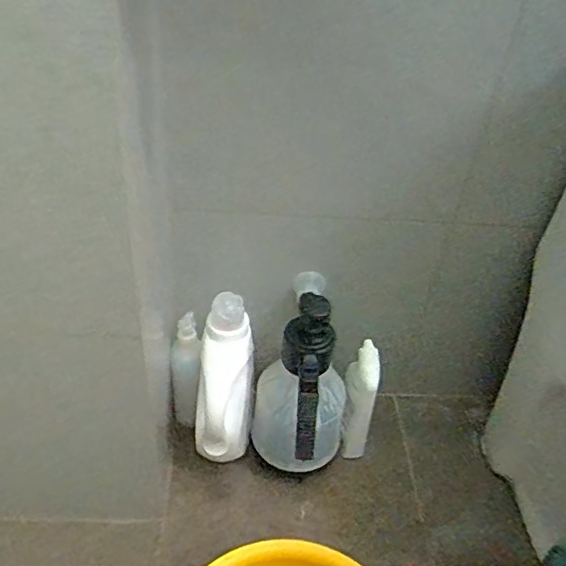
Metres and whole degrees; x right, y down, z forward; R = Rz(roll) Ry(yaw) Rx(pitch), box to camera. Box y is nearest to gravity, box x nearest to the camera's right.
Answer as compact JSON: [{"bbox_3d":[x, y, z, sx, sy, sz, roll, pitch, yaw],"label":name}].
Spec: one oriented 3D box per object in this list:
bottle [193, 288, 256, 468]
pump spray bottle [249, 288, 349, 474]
[{"bbox_3d":[-0.085,0.148,0.838,0.084,0.280,0.070,2,16,-5],"label":"bottle"},{"bbox_3d":[0.015,0.162,0.816,0.132,0.277,0.148,27,46,21],"label":"pump spray bottle"}]

